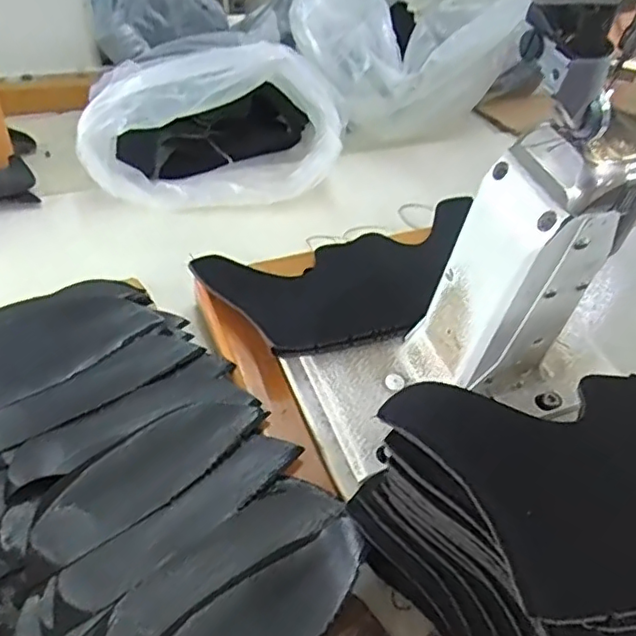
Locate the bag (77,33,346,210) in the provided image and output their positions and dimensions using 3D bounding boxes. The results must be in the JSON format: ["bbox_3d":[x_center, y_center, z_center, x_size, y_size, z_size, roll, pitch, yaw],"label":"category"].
[{"bbox_3d":[-0.100,-0.189,0.570,0.223,0.106,0.165,-8,42,-14],"label":"bag"}]

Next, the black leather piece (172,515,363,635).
[{"bbox_3d":[-0.029,0.135,0.275,0.119,0.017,0.043,-24,48,-28],"label":"black leather piece"}]

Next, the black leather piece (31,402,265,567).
[{"bbox_3d":[-0.090,0.080,0.336,0.044,0.004,0.128,34,49,29],"label":"black leather piece"}]

